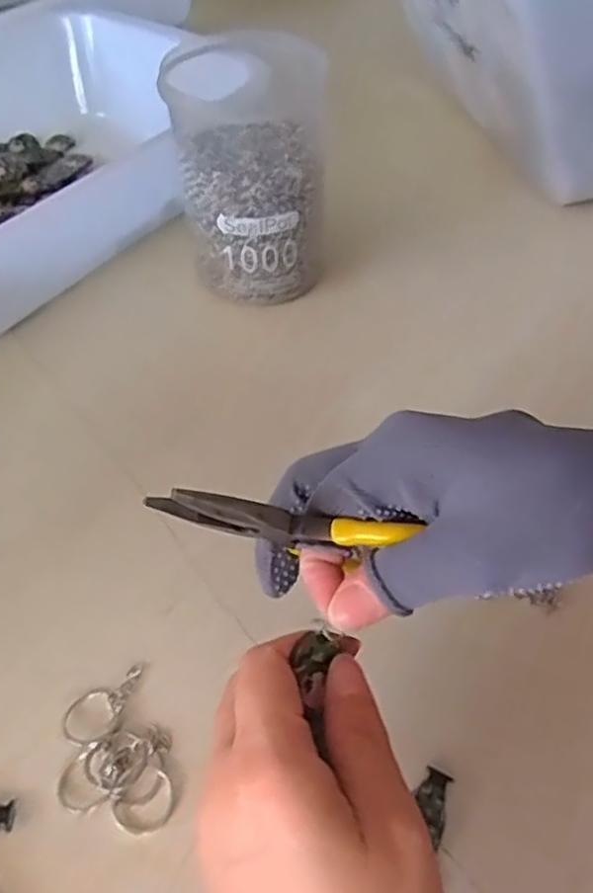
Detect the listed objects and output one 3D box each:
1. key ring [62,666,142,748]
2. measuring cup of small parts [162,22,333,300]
[{"bbox_3d":[-0.084,0.109,0.297,0.022,0.006,0.038,13,54,9],"label":"key ring"},{"bbox_3d":[-0.028,-0.169,0.430,0.089,0.132,0.091,0,53,0],"label":"measuring cup of small parts"}]

